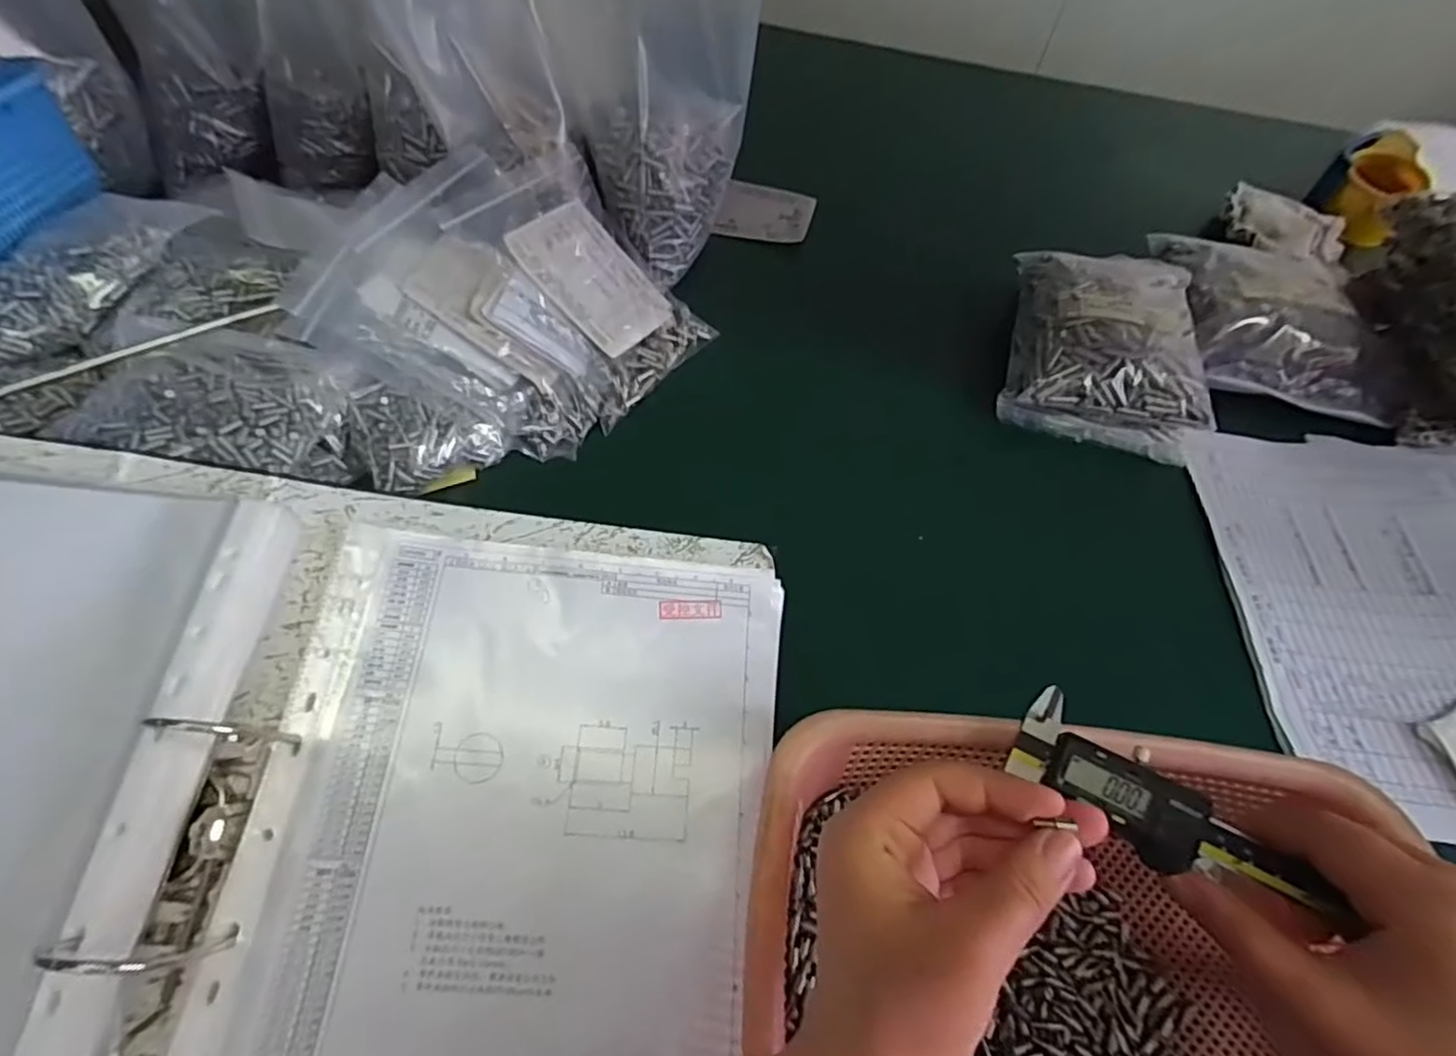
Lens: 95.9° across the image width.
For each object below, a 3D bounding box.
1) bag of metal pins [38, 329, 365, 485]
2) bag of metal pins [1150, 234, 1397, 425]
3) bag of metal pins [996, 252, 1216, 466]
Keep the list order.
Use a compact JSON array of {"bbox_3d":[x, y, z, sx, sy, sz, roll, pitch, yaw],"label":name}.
[{"bbox_3d":[-0.304,-0.067,0.407,0.120,0.068,0.102,-1,55,-5],"label":"bag of metal pins"},{"bbox_3d":[0.466,-0.188,0.566,0.161,0.040,0.222,13,55,5],"label":"bag of metal pins"},{"bbox_3d":[0.305,-0.156,0.532,0.142,0.061,0.186,16,55,8],"label":"bag of metal pins"}]

